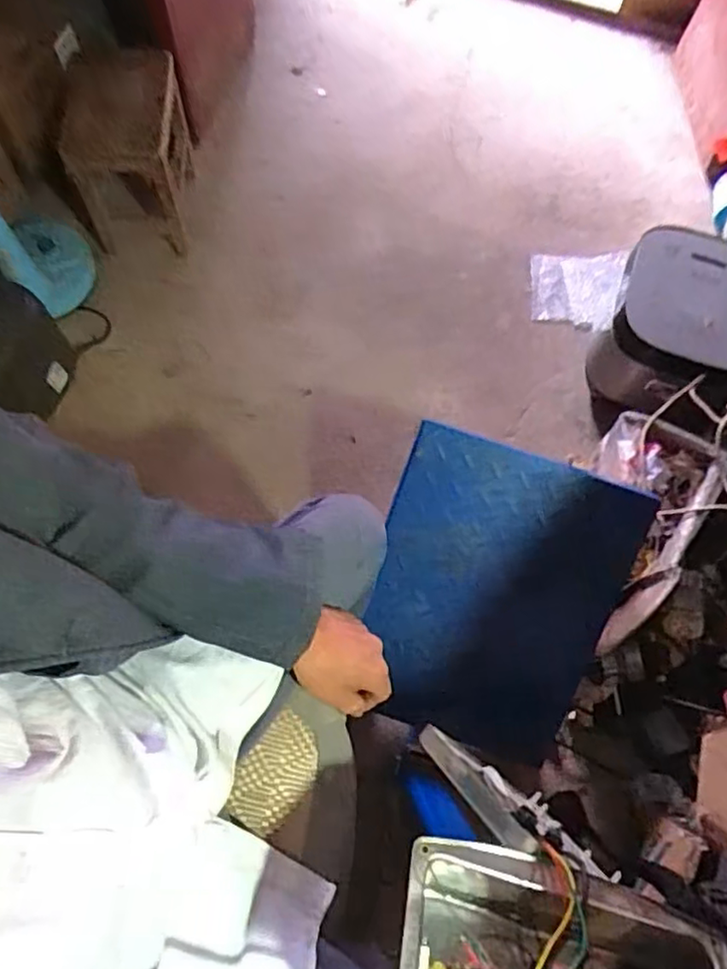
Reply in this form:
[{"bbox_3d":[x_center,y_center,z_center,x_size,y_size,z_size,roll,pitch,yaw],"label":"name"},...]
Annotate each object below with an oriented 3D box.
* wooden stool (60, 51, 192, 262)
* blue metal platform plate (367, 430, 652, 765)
[{"bbox_3d":[-0.435,-0.616,1.193,0.197,0.275,0.266,-2,68,-2],"label":"wooden stool"},{"bbox_3d":[0.181,0.171,0.912,0.339,0.038,0.451,15,102,1],"label":"blue metal platform plate"}]

